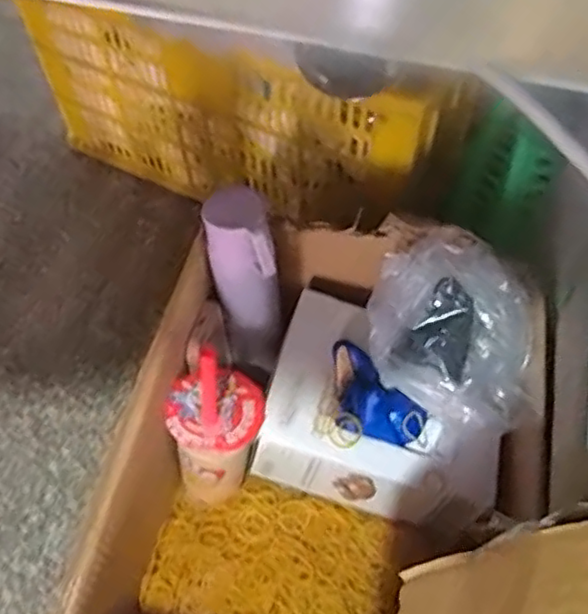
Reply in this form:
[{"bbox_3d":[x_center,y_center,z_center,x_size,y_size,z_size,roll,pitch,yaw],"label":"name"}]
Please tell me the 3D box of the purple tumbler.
[{"bbox_3d":[-0.044,-0.020,0.655,0.075,0.208,0.053,25,58,18],"label":"purple tumbler"}]

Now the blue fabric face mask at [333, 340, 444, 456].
[{"bbox_3d":[0.075,0.092,0.617,0.128,0.035,0.074,36,62,24],"label":"blue fabric face mask"}]

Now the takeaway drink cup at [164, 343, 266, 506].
[{"bbox_3d":[-0.072,0.095,0.604,0.088,0.170,0.099,-8,54,-5],"label":"takeaway drink cup"}]

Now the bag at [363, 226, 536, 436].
[{"bbox_3d":[0.153,0.026,0.600,0.122,0.103,0.174,-39,62,-24],"label":"bag"}]

